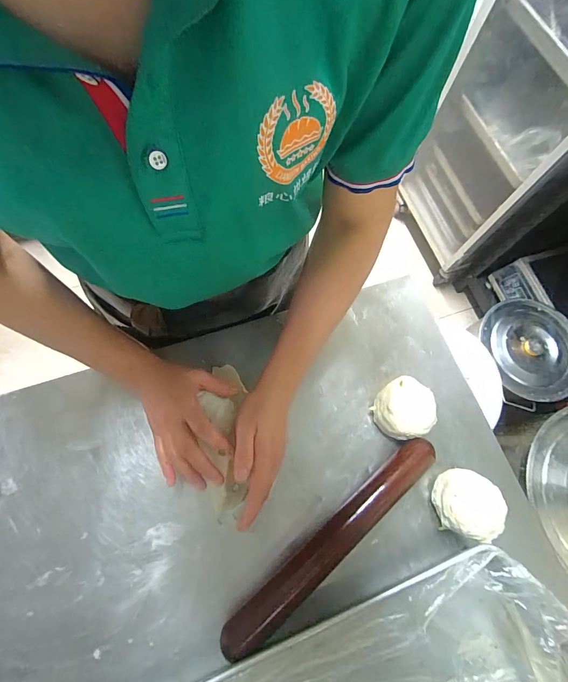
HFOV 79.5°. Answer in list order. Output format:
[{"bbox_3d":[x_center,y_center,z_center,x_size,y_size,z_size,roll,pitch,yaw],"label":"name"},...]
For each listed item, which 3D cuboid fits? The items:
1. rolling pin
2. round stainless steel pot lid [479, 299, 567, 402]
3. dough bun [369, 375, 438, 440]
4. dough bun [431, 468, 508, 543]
[{"bbox_3d":[0.062,0.234,0.406,0.311,0.032,0.038,-38,77,-14],"label":"rolling pin"},{"bbox_3d":[0.750,0.019,1.031,0.296,0.079,0.319,1,71,-2],"label":"round stainless steel pot lid"},{"bbox_3d":[0.158,0.091,0.454,0.074,0.044,0.073,1,71,-2],"label":"dough bun"},{"bbox_3d":[0.224,0.198,0.419,0.068,0.050,0.073,1,71,-2],"label":"dough bun"}]

